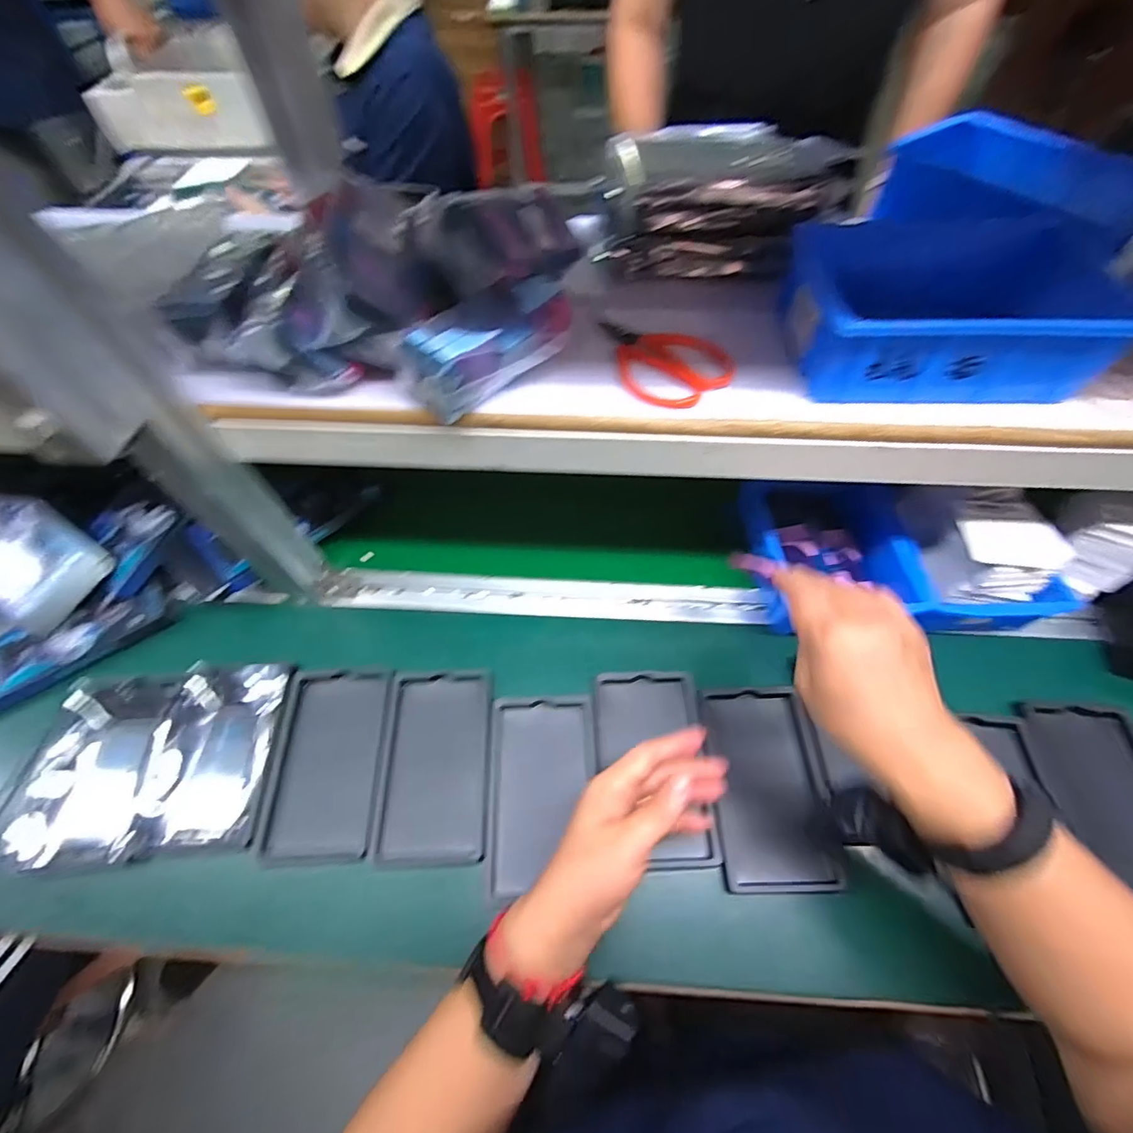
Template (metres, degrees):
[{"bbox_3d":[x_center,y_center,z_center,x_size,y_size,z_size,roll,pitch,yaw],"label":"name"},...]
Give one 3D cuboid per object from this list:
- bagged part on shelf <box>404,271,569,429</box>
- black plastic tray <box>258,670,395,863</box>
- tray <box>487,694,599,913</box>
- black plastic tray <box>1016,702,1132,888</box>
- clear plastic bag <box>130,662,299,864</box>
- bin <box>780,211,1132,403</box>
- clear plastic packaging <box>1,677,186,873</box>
[{"bbox_3d":[-0.052,-0.154,0.344,0.123,0.050,0.050,-36,63,-20],"label":"bagged part on shelf"},{"bbox_3d":[-0.210,0.169,0.438,0.093,0.009,0.156,-2,57,0],"label":"black plastic tray"},{"bbox_3d":[-0.018,0.190,0.424,0.090,0.011,0.154,-3,57,0],"label":"tray"},{"bbox_3d":[0.461,0.198,0.418,0.095,0.016,0.159,-1,57,1],"label":"black plastic tray"},{"bbox_3d":[-0.315,0.164,0.438,0.106,0.014,0.153,-2,57,1],"label":"clear plastic bag"},{"bbox_3d":[0.271,-0.180,0.354,0.197,0.062,0.127,2,57,3],"label":"bin"},{"bbox_3d":[-0.406,0.173,0.432,0.117,0.020,0.157,-12,58,-6],"label":"clear plastic packaging"}]

